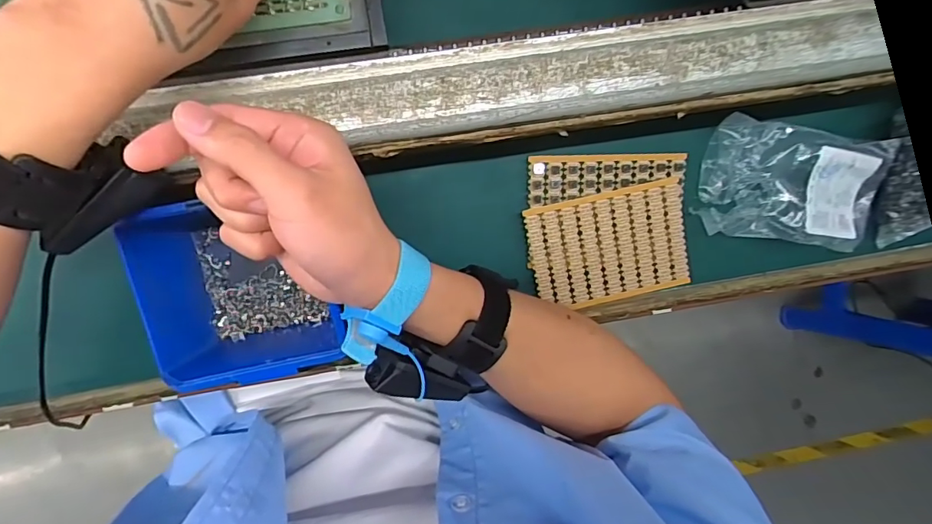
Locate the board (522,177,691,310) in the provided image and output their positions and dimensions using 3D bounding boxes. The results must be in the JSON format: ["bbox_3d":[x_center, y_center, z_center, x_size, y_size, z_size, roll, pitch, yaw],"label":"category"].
[{"bbox_3d":[0.114,-0.011,0.391,0.123,0.007,0.086,-13,99,-3],"label":"board"}]

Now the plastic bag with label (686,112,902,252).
[{"bbox_3d":[0.264,-0.061,0.396,0.152,0.020,0.090,9,97,-6],"label":"plastic bag with label"}]

